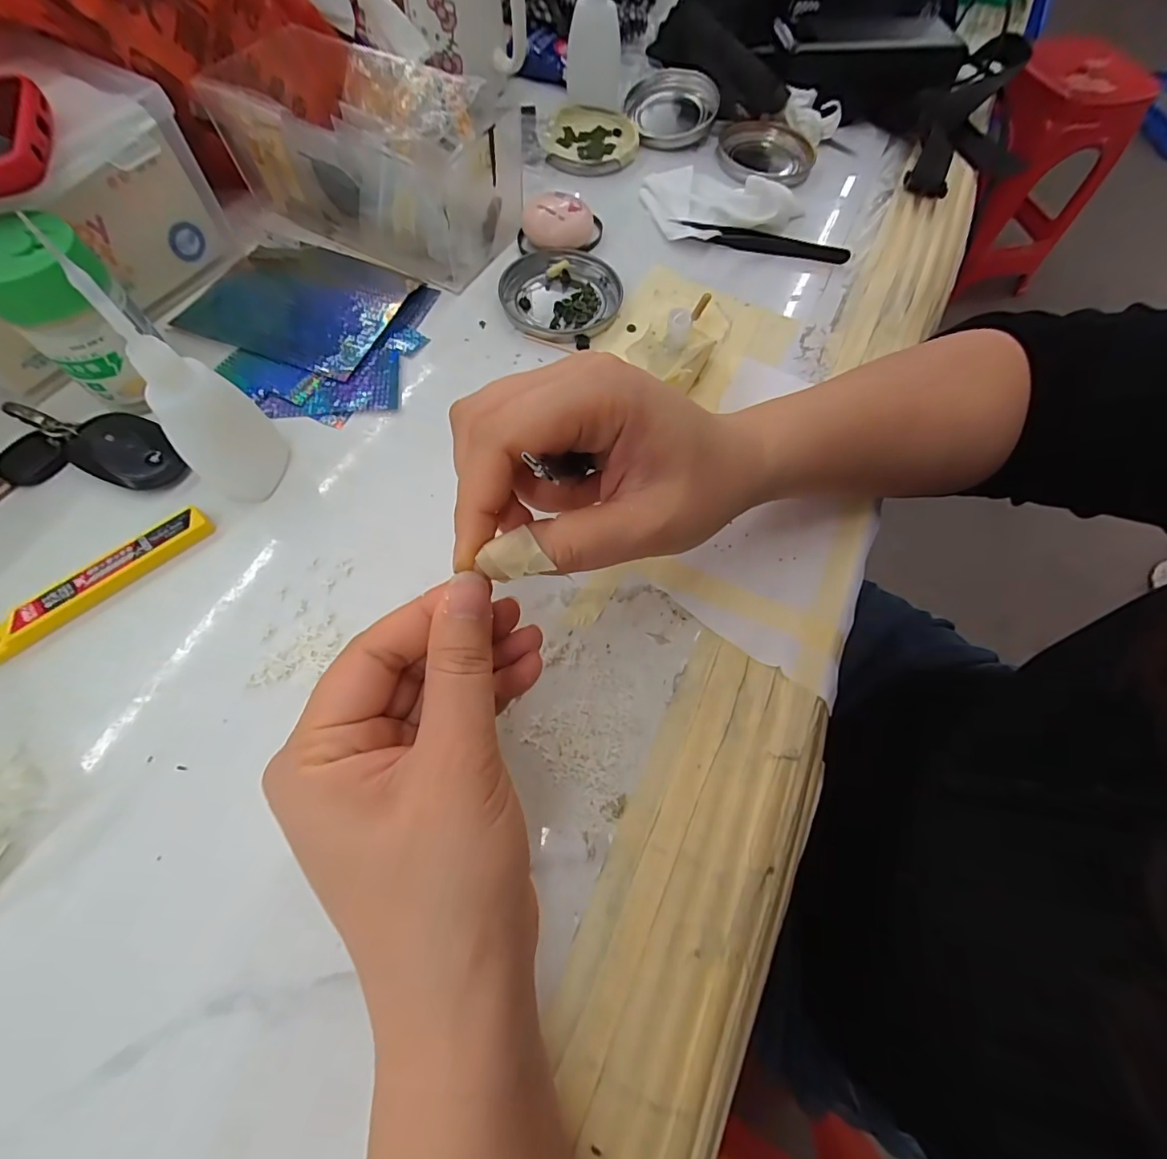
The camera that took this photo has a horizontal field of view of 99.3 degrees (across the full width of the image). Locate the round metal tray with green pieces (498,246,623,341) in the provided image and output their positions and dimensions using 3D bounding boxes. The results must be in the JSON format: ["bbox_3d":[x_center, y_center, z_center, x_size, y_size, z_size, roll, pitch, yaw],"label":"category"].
[{"bbox_3d":[-0.016,-0.189,0.329,0.078,0.009,0.078,1,66,-3],"label":"round metal tray with green pieces"}]

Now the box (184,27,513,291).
[{"bbox_3d":[-0.137,-0.278,0.326,0.180,0.070,0.100,24,67,7],"label":"box"}]

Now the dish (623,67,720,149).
[{"bbox_3d":[0.076,-0.396,0.415,0.071,0.020,0.077,1,66,-3],"label":"dish"}]

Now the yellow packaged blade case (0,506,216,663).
[{"bbox_3d":[-0.227,0.001,0.235,0.102,0.010,0.018,-41,74,-18],"label":"yellow packaged blade case"}]

